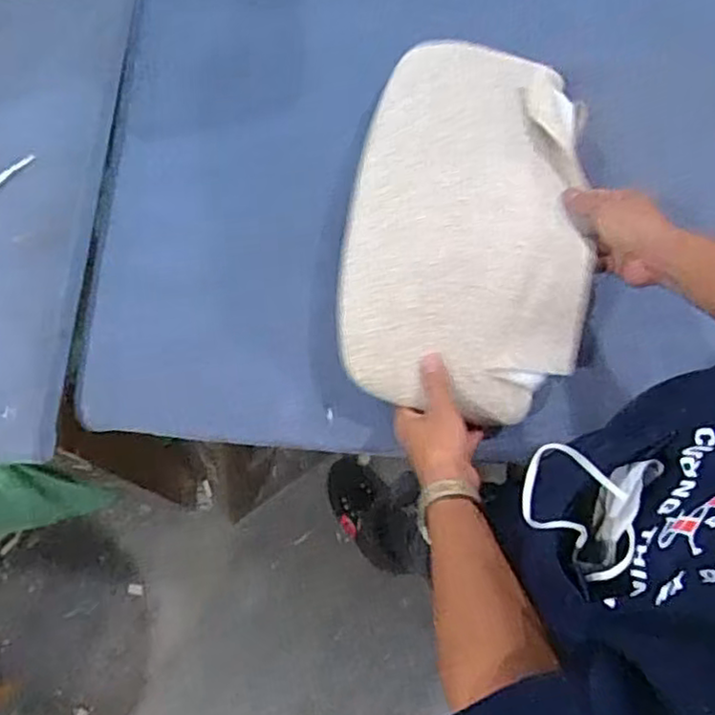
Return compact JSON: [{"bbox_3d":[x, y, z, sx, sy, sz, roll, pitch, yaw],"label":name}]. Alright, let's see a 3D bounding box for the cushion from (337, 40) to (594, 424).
[{"bbox_3d":[0.115,-0.151,0.714,0.234,0.069,0.416,7,68,0],"label":"cushion"}]

